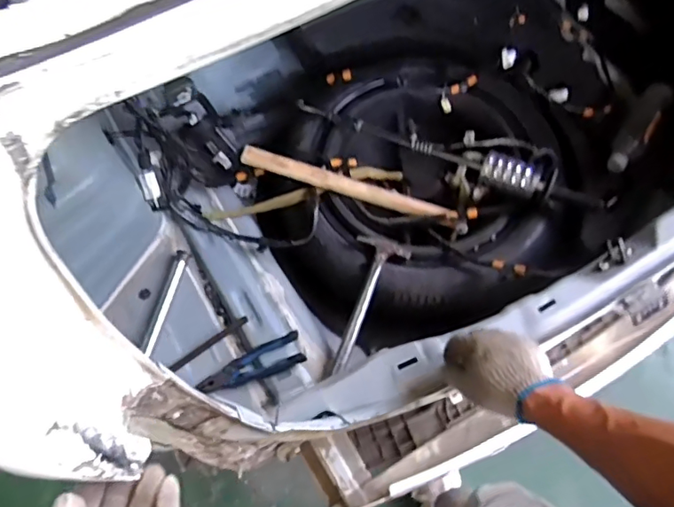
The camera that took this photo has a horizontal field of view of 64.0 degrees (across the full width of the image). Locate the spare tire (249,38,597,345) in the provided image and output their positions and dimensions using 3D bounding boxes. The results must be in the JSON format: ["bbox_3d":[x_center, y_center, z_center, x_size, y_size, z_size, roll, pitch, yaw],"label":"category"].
[{"bbox_3d":[0.162,-0.155,1.042,0.600,0.124,0.573,-1,67,3],"label":"spare tire"}]

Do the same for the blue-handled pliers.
[{"bbox_3d":[-0.143,0.187,0.898,0.179,0.031,0.054,-20,67,-5],"label":"blue-handled pliers"}]

